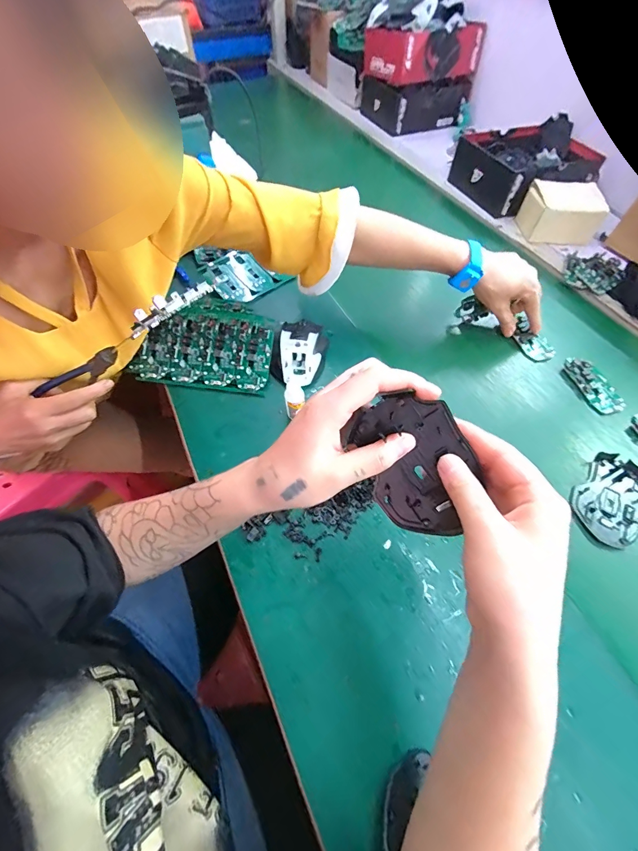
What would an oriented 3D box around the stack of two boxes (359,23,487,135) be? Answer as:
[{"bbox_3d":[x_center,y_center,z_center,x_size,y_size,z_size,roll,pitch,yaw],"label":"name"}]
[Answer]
[{"bbox_3d":[0.262,-0.941,0.984,0.248,0.186,0.193,-20,59,-14],"label":"stack of two boxes"}]

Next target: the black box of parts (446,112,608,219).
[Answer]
[{"bbox_3d":[0.454,-0.554,0.800,0.262,0.088,0.208,-19,59,-14],"label":"black box of parts"}]

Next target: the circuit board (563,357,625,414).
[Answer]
[{"bbox_3d":[0.391,-0.058,0.522,0.043,0.014,0.094,-16,58,-12],"label":"circuit board"}]

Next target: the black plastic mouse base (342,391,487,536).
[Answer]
[{"bbox_3d":[0.070,0.030,0.259,0.072,0.010,0.111,-25,101,17],"label":"black plastic mouse base"}]

